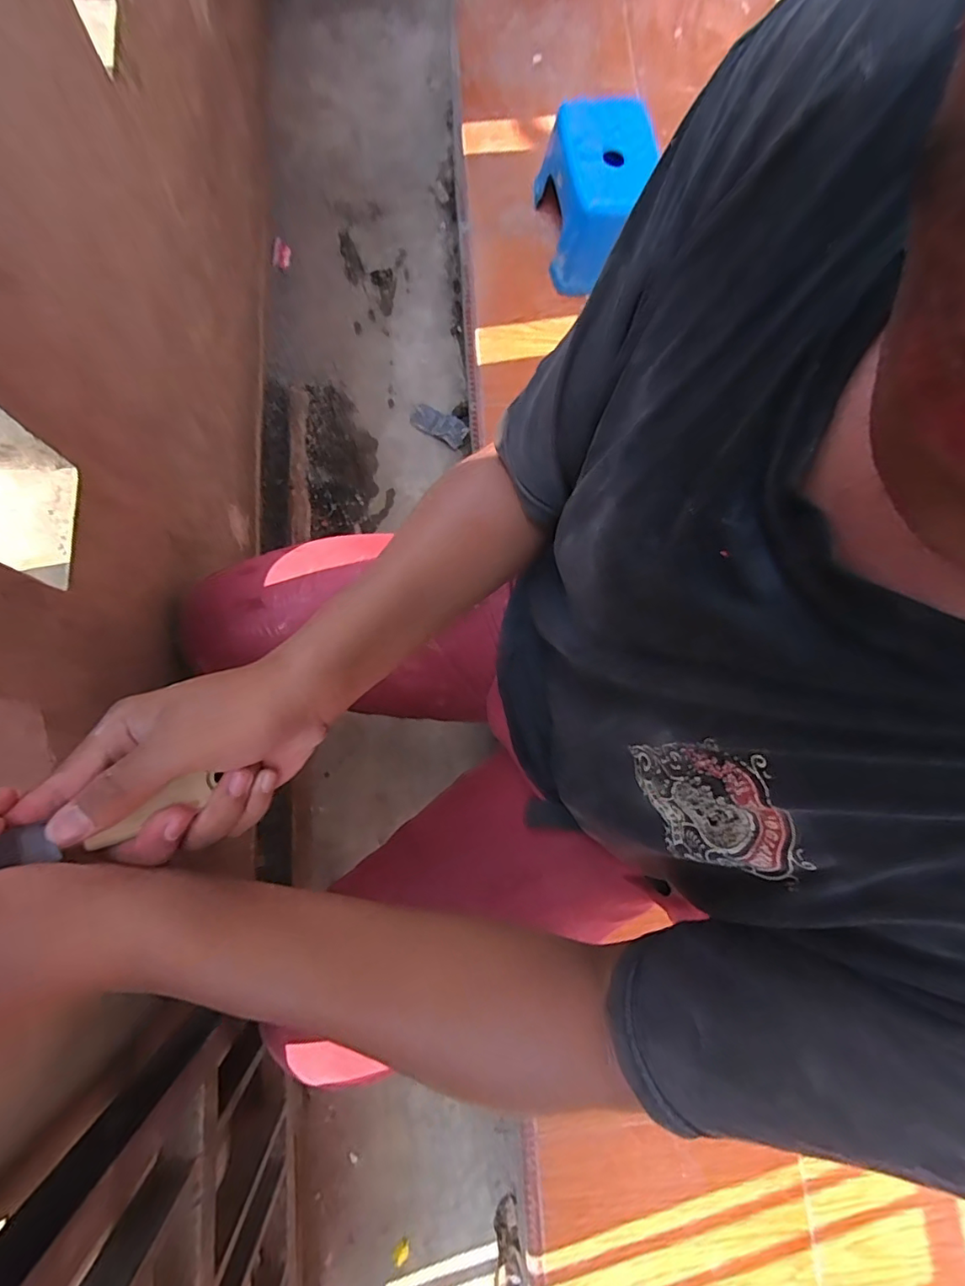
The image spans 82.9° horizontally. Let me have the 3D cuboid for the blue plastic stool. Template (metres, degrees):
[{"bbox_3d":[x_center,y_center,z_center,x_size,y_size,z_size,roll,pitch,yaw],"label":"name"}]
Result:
[{"bbox_3d":[0.221,-0.846,1.044,0.182,0.177,0.296,-7,79,-8],"label":"blue plastic stool"}]

